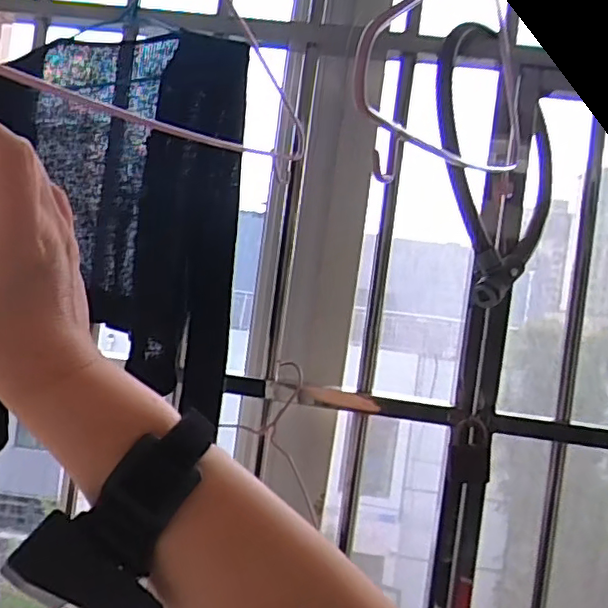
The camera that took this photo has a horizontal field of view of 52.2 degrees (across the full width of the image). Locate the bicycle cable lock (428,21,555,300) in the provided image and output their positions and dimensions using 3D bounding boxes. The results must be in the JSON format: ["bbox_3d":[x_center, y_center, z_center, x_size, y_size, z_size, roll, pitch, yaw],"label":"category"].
[{"bbox_3d":[0.220,-0.163,0.725,0.138,0.322,0.170,8,0,22],"label":"bicycle cable lock"}]

